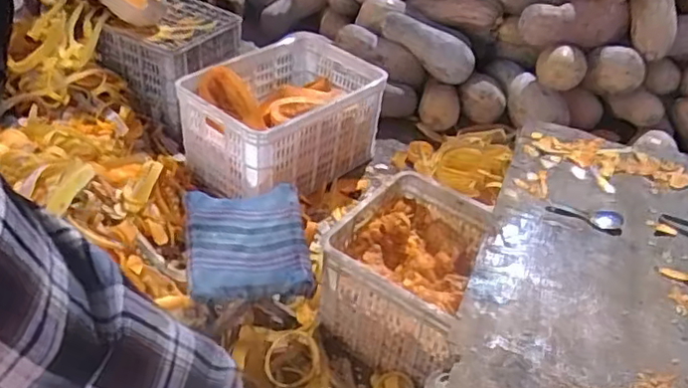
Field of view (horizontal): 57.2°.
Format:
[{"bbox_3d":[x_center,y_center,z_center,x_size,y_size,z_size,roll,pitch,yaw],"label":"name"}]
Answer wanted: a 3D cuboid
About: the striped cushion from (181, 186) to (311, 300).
[{"bbox_3d":[-0.202,0.101,1.311,0.241,0.062,0.301,-4,40,-11],"label":"striped cushion"}]

